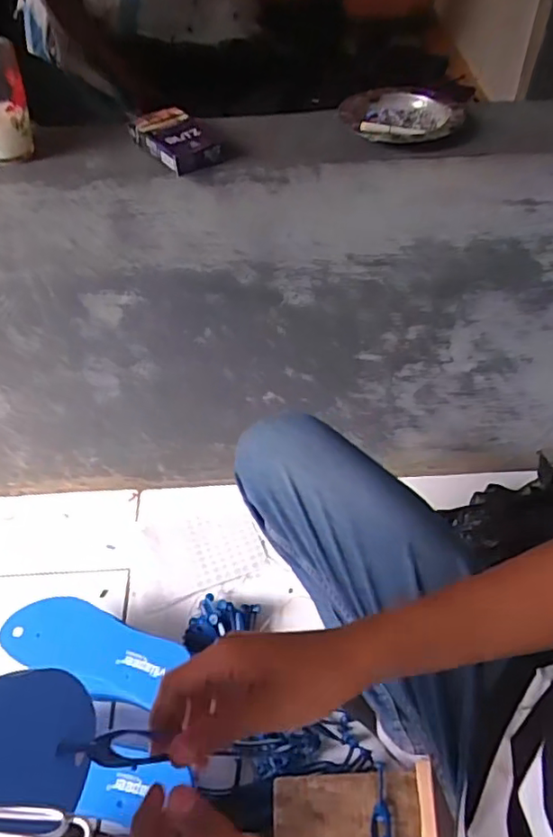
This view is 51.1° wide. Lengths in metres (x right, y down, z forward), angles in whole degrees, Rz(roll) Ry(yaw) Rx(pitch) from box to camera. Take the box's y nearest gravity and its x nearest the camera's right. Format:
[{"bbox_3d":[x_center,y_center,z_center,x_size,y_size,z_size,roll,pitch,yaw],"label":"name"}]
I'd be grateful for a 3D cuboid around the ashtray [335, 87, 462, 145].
[{"bbox_3d":[0.121,-0.297,0.575,0.110,0.028,0.107,-15,52,-10],"label":"ashtray"}]

